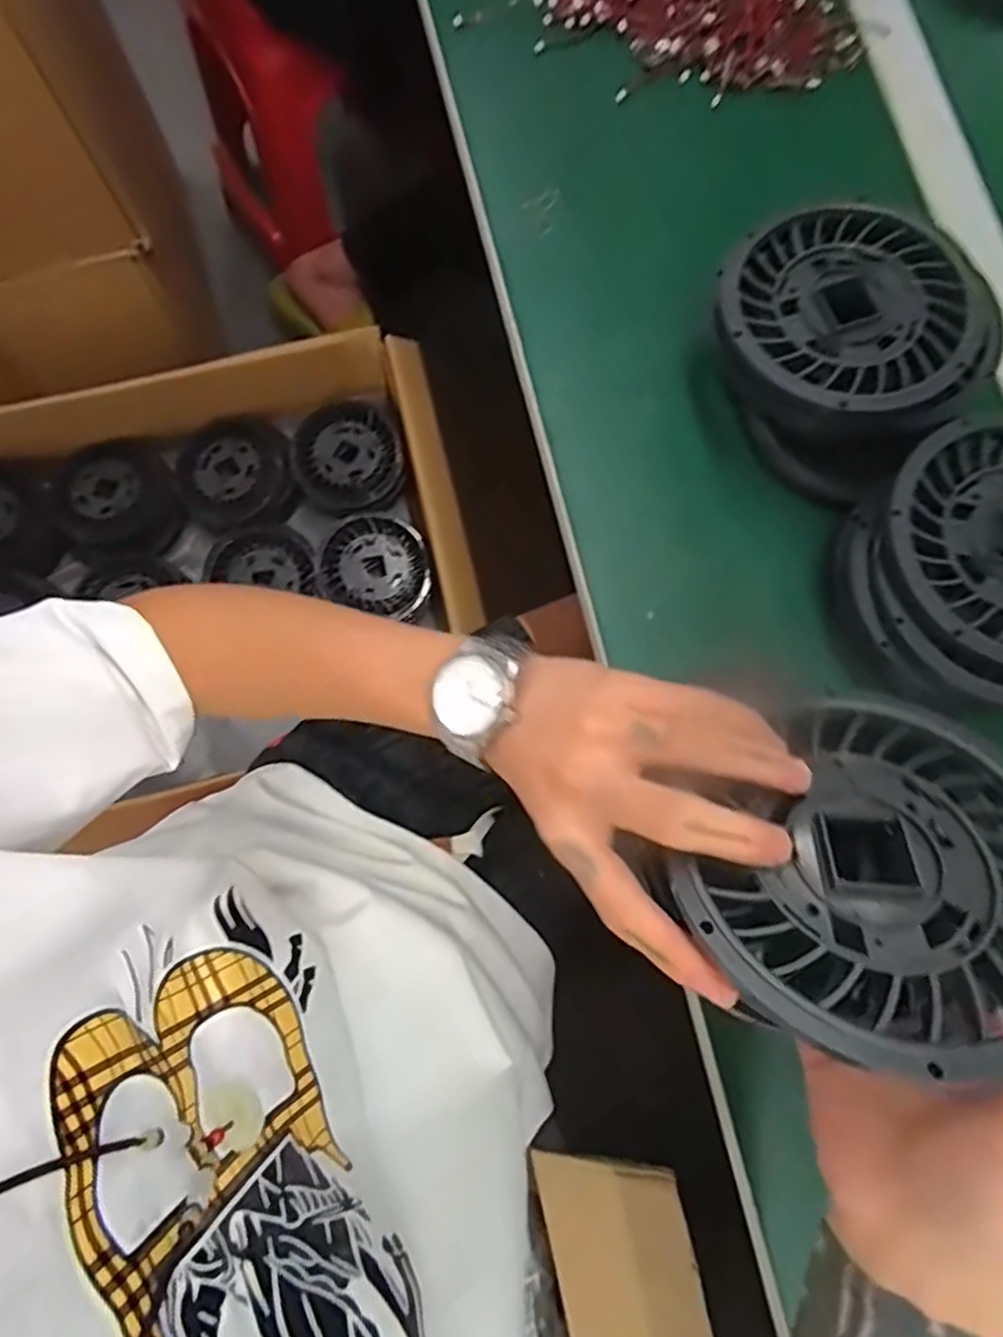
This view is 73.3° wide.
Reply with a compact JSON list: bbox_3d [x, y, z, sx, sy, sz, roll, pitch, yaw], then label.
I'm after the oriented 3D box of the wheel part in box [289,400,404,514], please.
[{"bbox_3d":[-0.190,-0.259,0.825,0.128,0.041,0.138,1,79,-3],"label":"wheel part in box"}]

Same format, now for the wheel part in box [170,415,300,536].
[{"bbox_3d":[-0.325,-0.228,0.830,0.140,0.063,0.120,-11,80,-5],"label":"wheel part in box"}]

